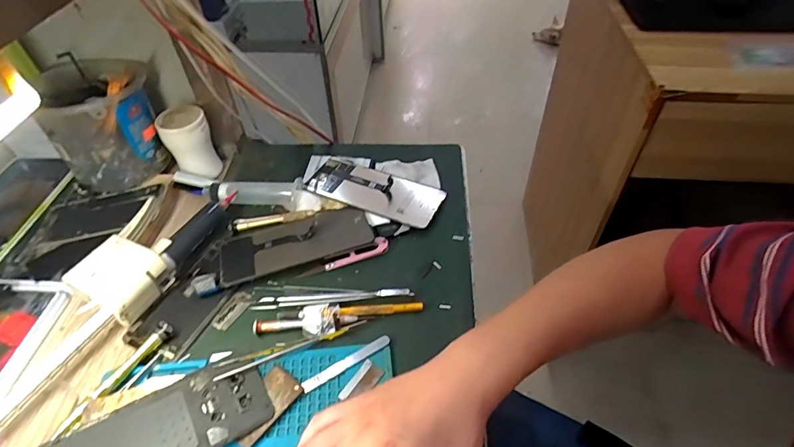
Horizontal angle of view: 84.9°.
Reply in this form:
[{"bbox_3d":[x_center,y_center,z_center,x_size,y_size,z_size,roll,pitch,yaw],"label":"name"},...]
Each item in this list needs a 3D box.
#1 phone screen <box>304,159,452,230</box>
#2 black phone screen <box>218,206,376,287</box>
[{"bbox_3d":[-0.027,-0.042,0.515,0.158,0.011,0.071,19,50,19],"label":"phone screen"},{"bbox_3d":[-0.108,0.019,0.463,0.157,0.009,0.067,-18,47,-12],"label":"black phone screen"}]

